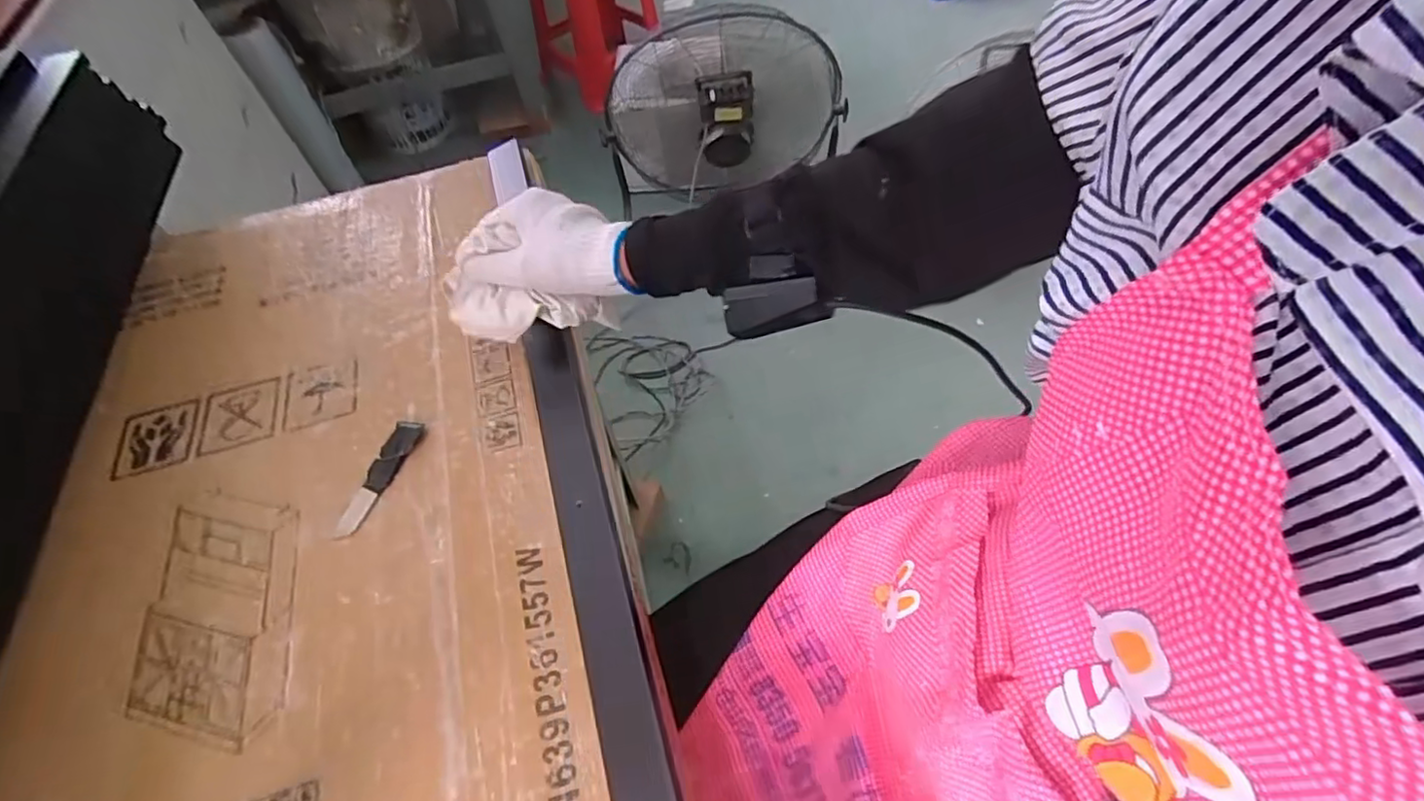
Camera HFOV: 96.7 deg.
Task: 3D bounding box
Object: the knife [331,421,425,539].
[{"bbox_3d":[-0.256,0.058,0.486,0.028,0.005,0.100,12,57,13],"label":"knife"}]

